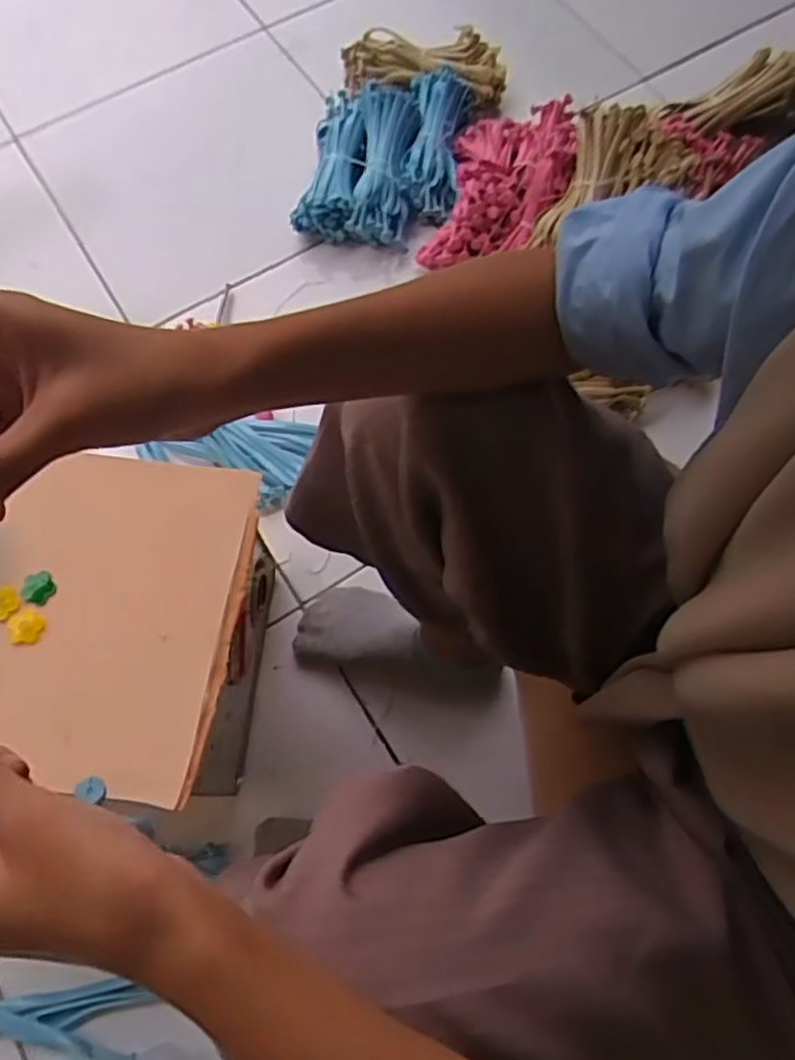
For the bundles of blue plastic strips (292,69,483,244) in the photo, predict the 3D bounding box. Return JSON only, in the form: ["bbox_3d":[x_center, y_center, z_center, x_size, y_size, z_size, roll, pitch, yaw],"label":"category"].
[{"bbox_3d":[-0.013,-0.490,0.922,0.200,0.083,0.247,8,70,3],"label":"bundles of blue plastic strips"}]

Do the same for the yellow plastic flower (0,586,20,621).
[{"bbox_3d":[-0.280,0.052,0.511,0.020,0.005,0.022,41,75,14],"label":"yellow plastic flower"}]

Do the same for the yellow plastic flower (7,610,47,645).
[{"bbox_3d":[-0.261,0.069,0.507,0.025,0.004,0.024,0,70,0],"label":"yellow plastic flower"}]

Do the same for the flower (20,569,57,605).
[{"bbox_3d":[-0.255,0.041,0.514,0.023,0.006,0.025,0,70,0],"label":"flower"}]

